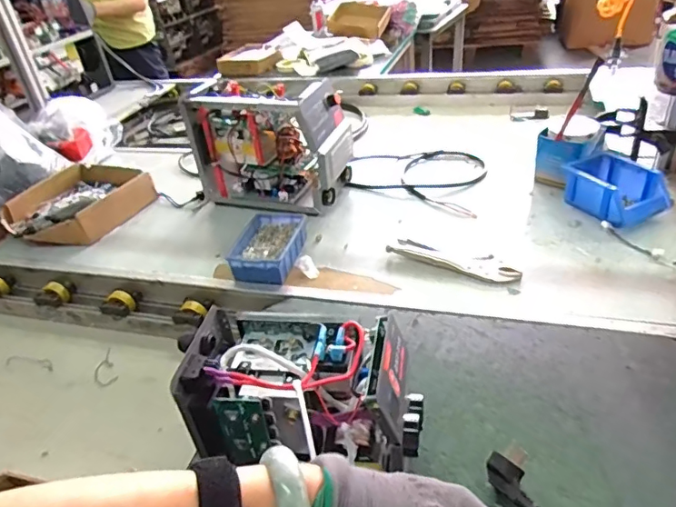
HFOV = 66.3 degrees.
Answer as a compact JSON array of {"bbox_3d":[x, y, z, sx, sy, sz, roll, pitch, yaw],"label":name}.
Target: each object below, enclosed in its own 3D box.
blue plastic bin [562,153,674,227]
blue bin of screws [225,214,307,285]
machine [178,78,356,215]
[{"bbox_3d":[0.483,-0.111,0.909,0.121,0.069,0.160,-25,38,-23],"label":"blue plastic bin"},{"bbox_3d":[-0.119,-0.008,0.895,0.103,0.048,0.152,5,37,17],"label":"blue bin of screws"},{"bbox_3d":[-0.132,-0.207,1.028,0.304,0.227,0.132,7,37,20],"label":"machine"}]

